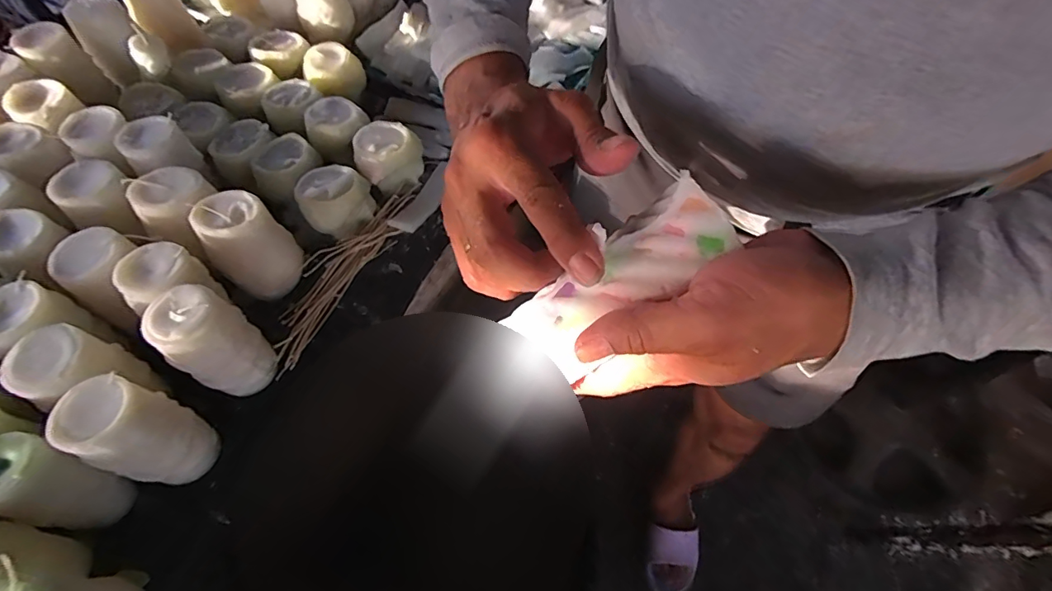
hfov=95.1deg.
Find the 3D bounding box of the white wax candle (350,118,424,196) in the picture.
[{"bbox_3d":[-0.169,-0.165,0.580,0.068,0.058,0.066,0,60,0],"label":"white wax candle"}]

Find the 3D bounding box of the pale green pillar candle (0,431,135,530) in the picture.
[{"bbox_3d":[-0.361,0.144,0.370,0.055,0.101,0.054,12,60,7],"label":"pale green pillar candle"}]

